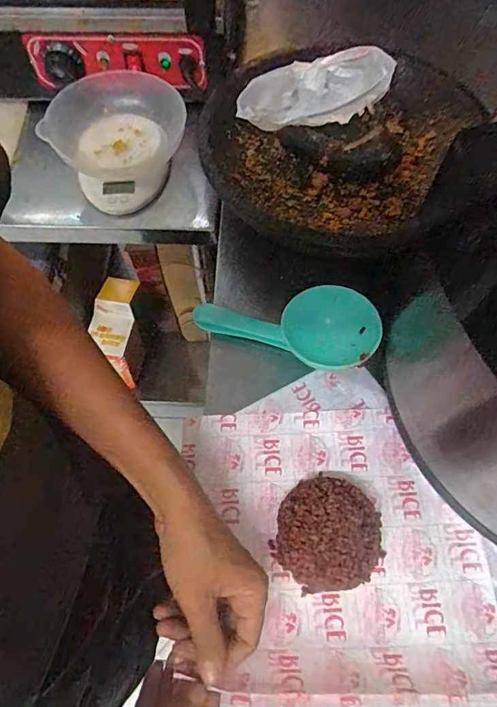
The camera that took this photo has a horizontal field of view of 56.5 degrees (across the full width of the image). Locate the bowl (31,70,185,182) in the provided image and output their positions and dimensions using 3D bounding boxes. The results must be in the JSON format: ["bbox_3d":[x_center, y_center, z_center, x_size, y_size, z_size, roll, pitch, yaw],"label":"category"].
[{"bbox_3d":[-0.167,-0.295,0.595,0.170,0.059,0.150,-3,63,-1],"label":"bowl"}]

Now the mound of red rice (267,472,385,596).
[{"bbox_3d":[0.069,0.157,0.399,0.088,0.048,0.091,0,63,0],"label":"mound of red rice"}]

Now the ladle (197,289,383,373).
[{"bbox_3d":[0.041,-0.039,0.497,0.191,0.085,0.029,12,26,8],"label":"ladle"}]

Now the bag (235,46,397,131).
[{"bbox_3d":[0.084,-0.322,0.584,0.204,0.056,0.077,-17,64,-8],"label":"bag"}]

